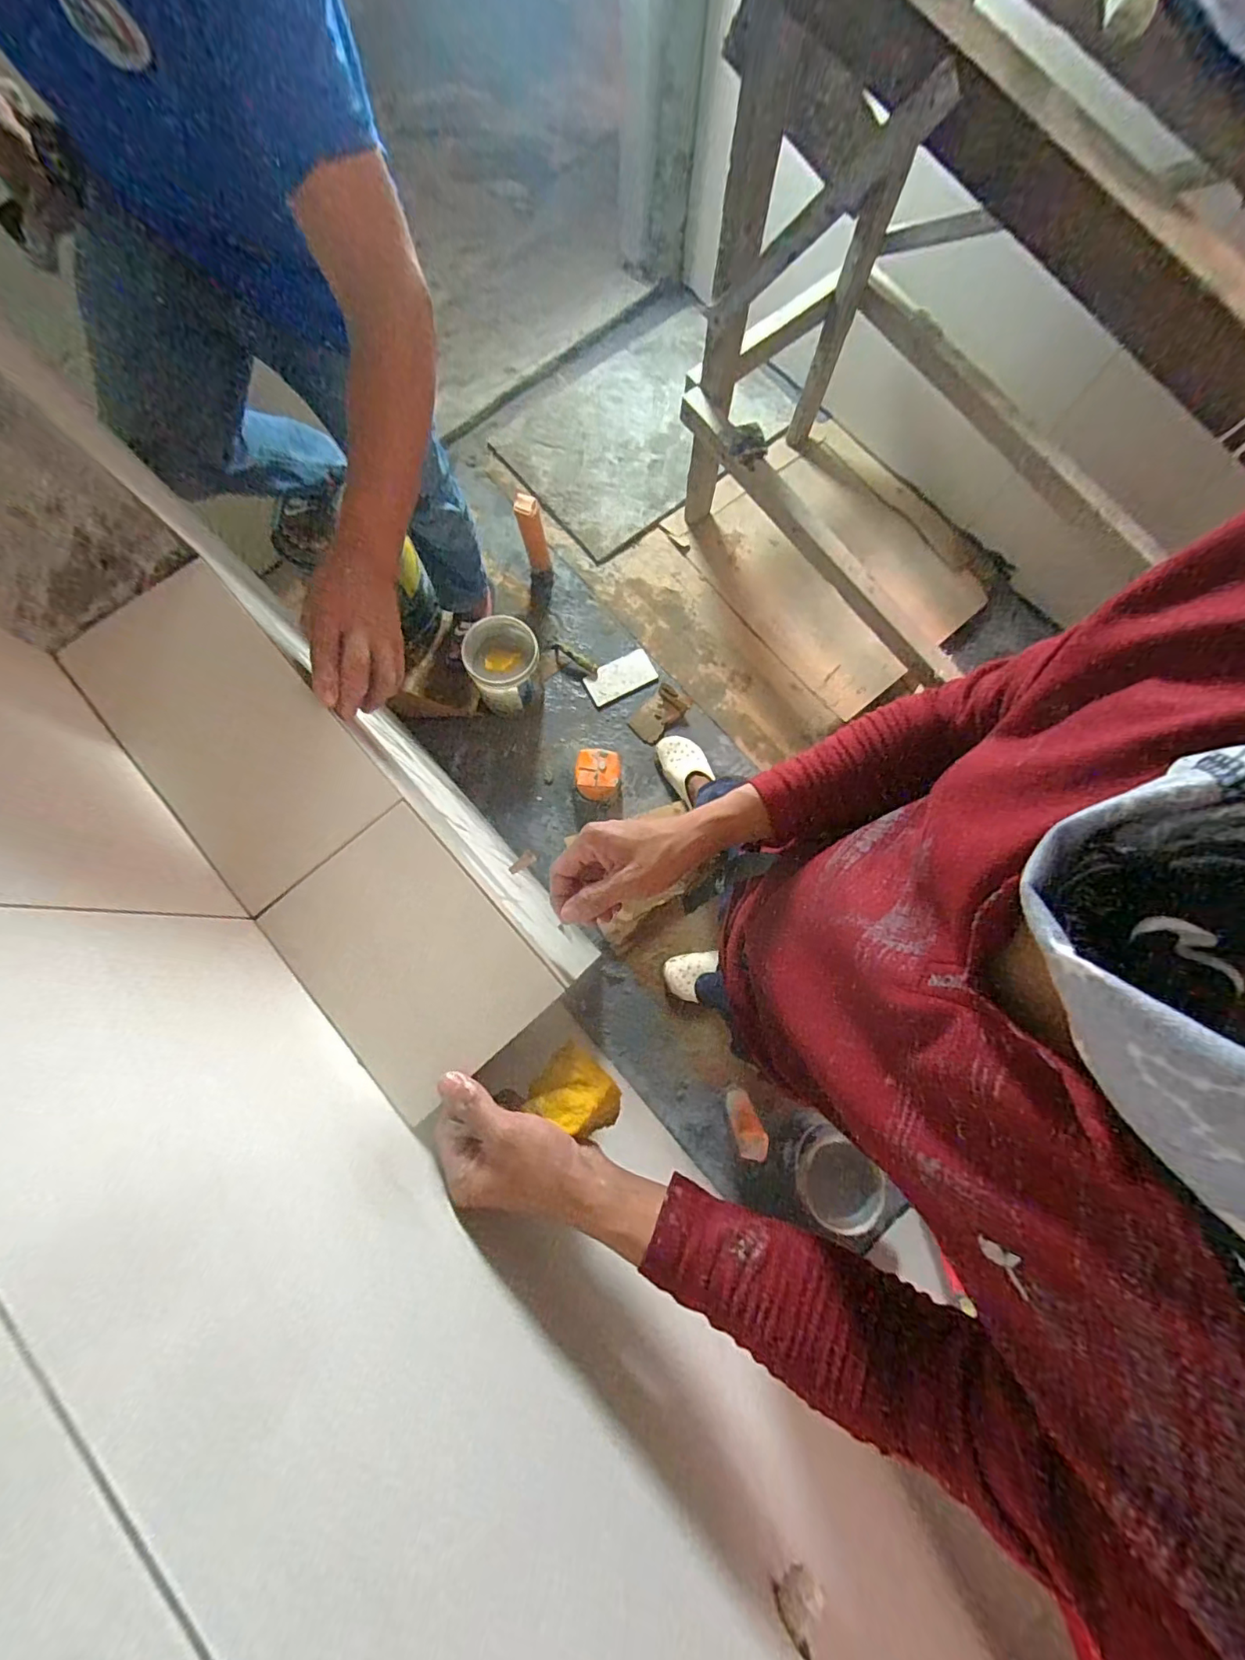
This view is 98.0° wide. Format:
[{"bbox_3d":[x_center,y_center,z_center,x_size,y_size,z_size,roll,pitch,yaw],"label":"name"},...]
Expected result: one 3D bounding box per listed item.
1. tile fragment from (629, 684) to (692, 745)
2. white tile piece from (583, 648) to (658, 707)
[{"bbox_3d":[0.097,-0.301,1.388,0.094,0.021,0.160,41,81,7],"label":"tile fragment"},{"bbox_3d":[-0.007,-0.415,1.466,0.187,0.017,0.106,-25,80,-5],"label":"white tile piece"}]

